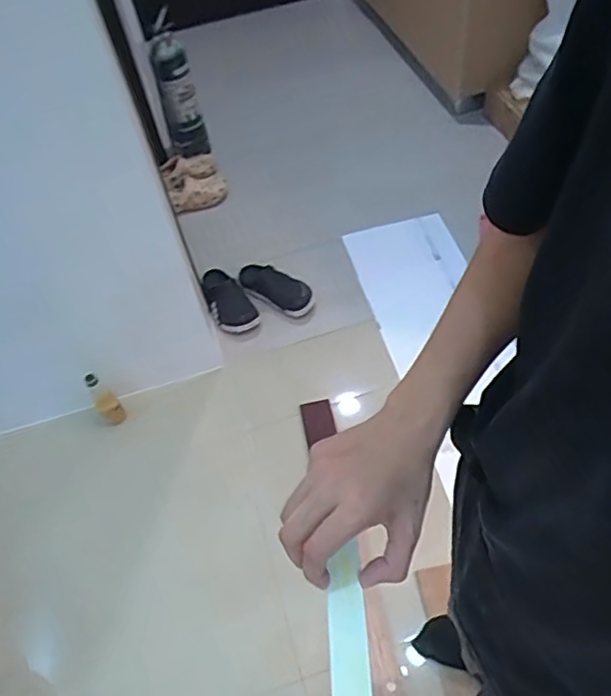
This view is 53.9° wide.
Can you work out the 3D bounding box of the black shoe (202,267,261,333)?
[{"bbox_3d":[-0.236,-0.159,1.805,0.126,0.107,0.259,-21,53,-9],"label":"black shoe"}]

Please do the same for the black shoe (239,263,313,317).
[{"bbox_3d":[-0.097,-0.181,1.784,0.252,0.092,0.096,23,59,23],"label":"black shoe"}]

